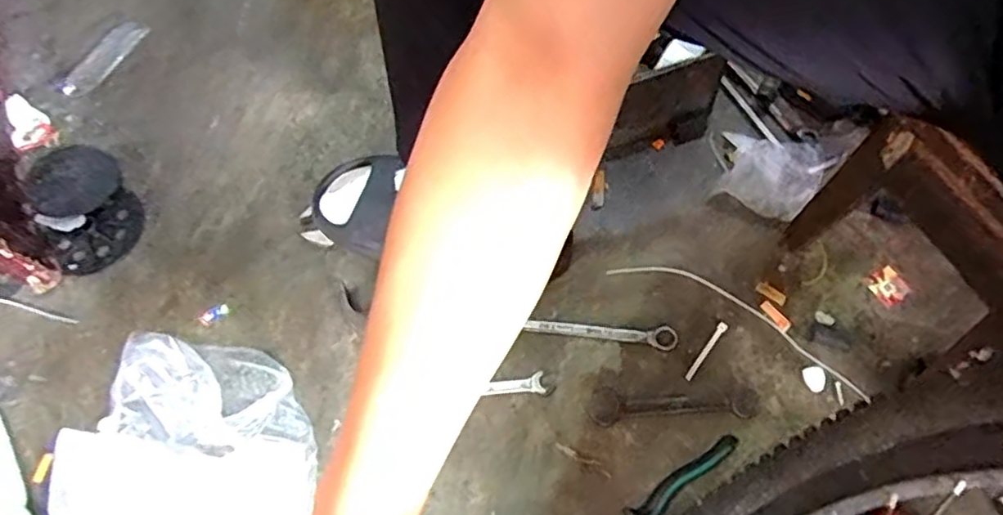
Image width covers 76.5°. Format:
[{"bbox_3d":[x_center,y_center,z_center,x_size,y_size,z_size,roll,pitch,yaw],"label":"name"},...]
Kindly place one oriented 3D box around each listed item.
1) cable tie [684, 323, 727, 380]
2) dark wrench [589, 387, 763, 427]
[{"bbox_3d":[0.213,0.096,0.663,0.009,0.004,0.076,37,72,18],"label":"cable tie"},{"bbox_3d":[0.171,0.149,0.633,0.167,0.012,0.033,-1,65,2],"label":"dark wrench"}]

